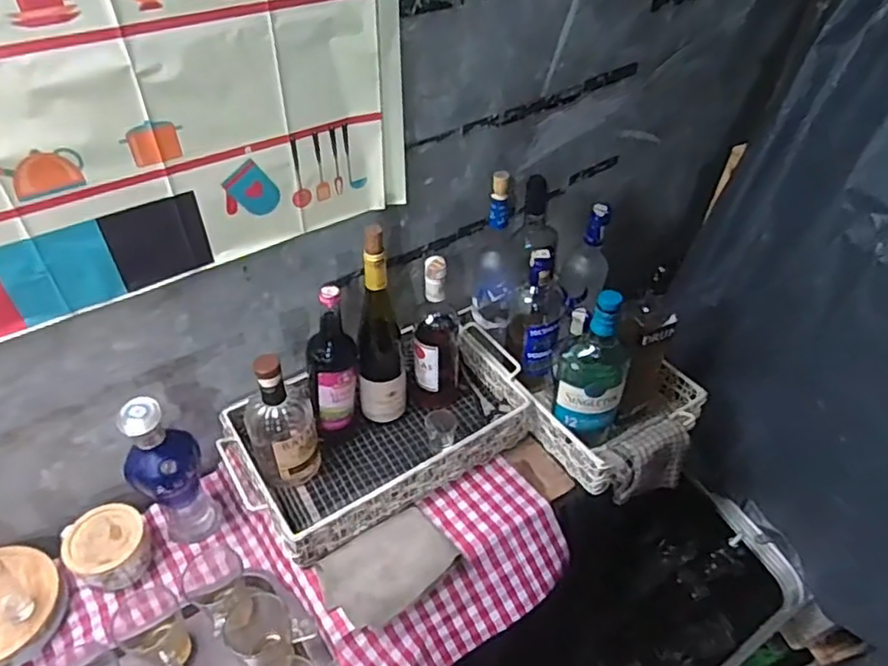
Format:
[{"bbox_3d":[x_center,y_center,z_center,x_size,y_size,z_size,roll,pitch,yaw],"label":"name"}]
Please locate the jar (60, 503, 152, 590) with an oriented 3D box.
[{"bbox_3d":[-0.459,0.299,0.849,0.097,0.079,0.102,1,44,-1],"label":"jar"}]

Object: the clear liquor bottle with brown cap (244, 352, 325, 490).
[{"bbox_3d":[-0.225,0.130,0.859,0.092,0.238,0.074,-15,47,-17],"label":"clear liquor bottle with brown cap"}]

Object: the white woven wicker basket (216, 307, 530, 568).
[{"bbox_3d":[-0.090,0.152,0.953,0.445,0.091,0.253,-22,49,-23],"label":"white woven wicker basket"}]

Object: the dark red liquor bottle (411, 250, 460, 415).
[{"bbox_3d":[-0.011,0.002,0.958,0.075,0.288,0.082,1,44,-1],"label":"dark red liquor bottle"}]

